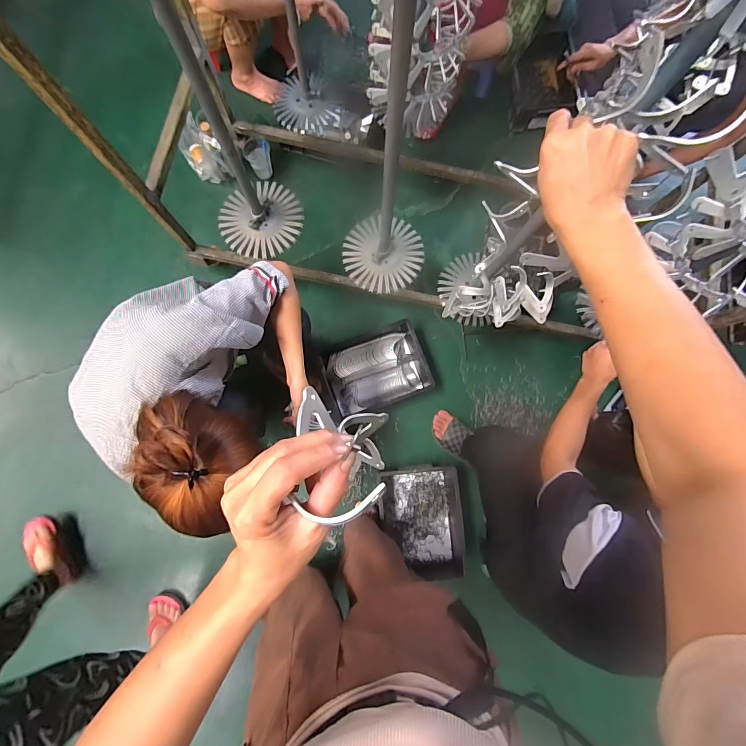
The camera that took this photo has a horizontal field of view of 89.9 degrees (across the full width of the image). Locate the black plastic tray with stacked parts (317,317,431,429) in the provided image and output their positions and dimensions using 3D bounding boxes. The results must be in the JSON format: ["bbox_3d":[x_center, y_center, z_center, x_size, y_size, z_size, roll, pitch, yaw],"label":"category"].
[{"bbox_3d":[0.001,-0.009,1.291,0.358,0.123,0.254,-22,83,-5],"label":"black plastic tray with stacked parts"}]

